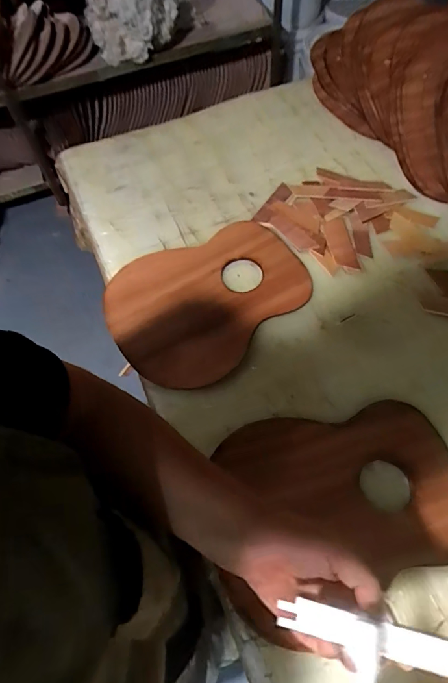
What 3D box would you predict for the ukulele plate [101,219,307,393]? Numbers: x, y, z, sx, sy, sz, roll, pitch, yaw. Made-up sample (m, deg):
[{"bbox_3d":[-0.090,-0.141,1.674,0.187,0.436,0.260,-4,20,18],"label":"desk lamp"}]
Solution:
[{"bbox_3d":[-0.030,-0.077,0.637,0.298,0.008,0.236,-38,69,-15],"label":"ukulele plate"}]

